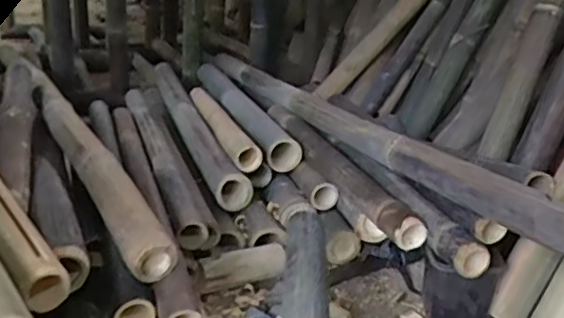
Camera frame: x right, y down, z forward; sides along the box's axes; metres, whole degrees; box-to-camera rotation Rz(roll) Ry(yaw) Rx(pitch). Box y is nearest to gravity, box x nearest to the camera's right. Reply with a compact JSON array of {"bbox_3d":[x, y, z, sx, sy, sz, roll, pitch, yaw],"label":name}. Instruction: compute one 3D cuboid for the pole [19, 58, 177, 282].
[{"bbox_3d":[-0.346,-0.008,1.031,0.064,0.080,0.724,-8,24,-30],"label":"pole"}]

